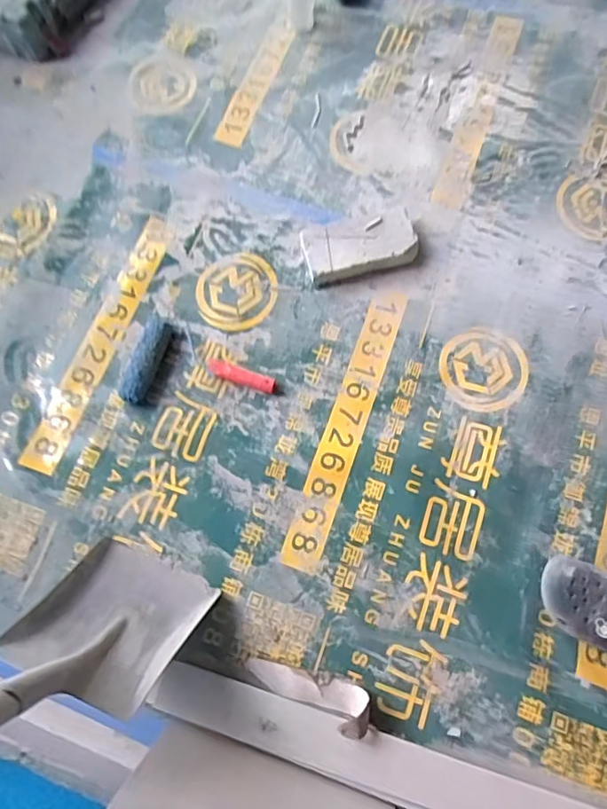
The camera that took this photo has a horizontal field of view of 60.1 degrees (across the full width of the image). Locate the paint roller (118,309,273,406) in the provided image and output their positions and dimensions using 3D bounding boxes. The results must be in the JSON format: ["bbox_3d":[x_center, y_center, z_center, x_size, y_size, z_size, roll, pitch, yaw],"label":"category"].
[{"bbox_3d":[-0.209,-0.046,0.942,0.272,0.047,0.168,30,77,9],"label":"paint roller"}]

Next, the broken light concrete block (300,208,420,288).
[{"bbox_3d":[0.111,-0.308,1.015,0.219,0.045,0.119,-13,75,-3],"label":"broken light concrete block"}]

